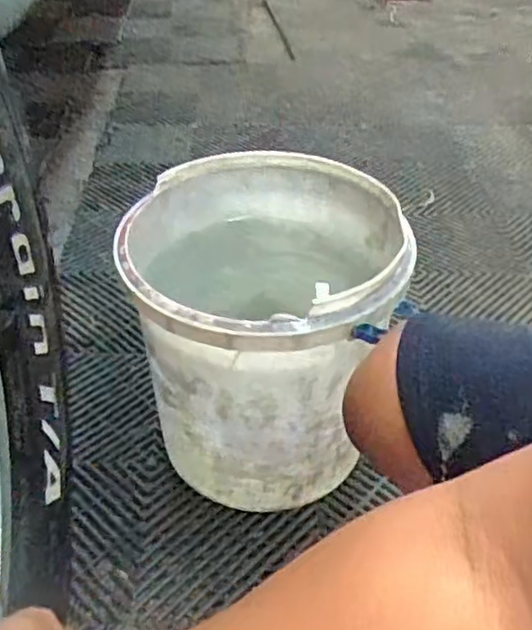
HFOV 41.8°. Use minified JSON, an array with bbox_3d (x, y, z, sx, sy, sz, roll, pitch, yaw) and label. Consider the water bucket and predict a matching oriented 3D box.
[{"bbox_3d":[-0.006,0.024,0.783,0.270,0.292,0.279,0,38,0],"label":"water bucket"}]

